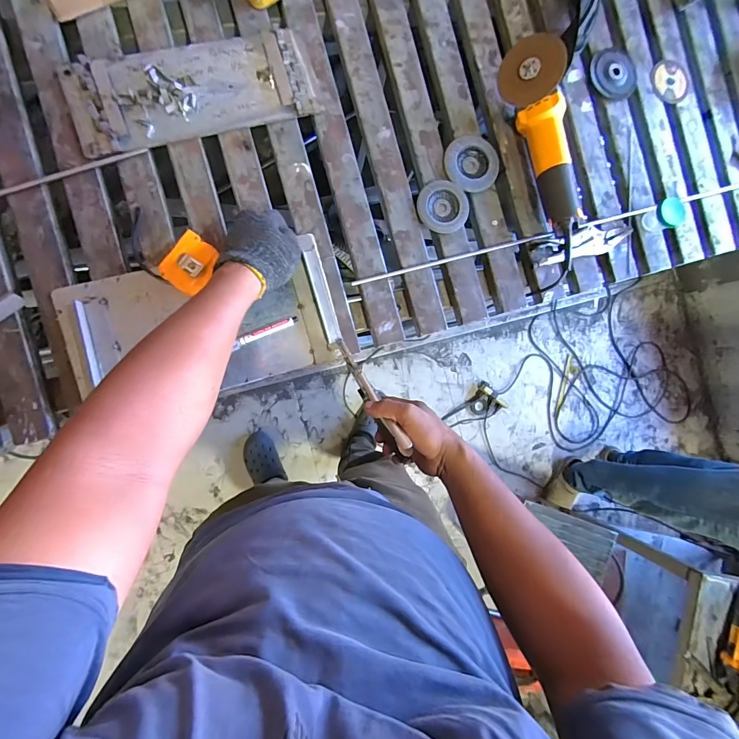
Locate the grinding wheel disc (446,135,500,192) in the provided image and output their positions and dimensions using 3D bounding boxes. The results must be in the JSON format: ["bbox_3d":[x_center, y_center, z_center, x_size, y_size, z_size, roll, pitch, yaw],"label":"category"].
[{"bbox_3d":[0.173,-0.347,0.625,0.092,0.018,0.080,42,84,-7],"label":"grinding wheel disc"}]

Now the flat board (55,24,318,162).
[{"bbox_3d":[-0.256,-0.414,0.554,0.343,0.017,0.132,-16,93,-9],"label":"flat board"}]

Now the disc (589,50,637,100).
[{"bbox_3d":[0.445,-0.536,0.675,0.092,0.008,0.091,0,90,-9],"label":"disc"}]

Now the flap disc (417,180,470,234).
[{"bbox_3d":[0.123,-0.271,0.616,0.084,0.009,0.083,0,90,-9],"label":"flap disc"}]

